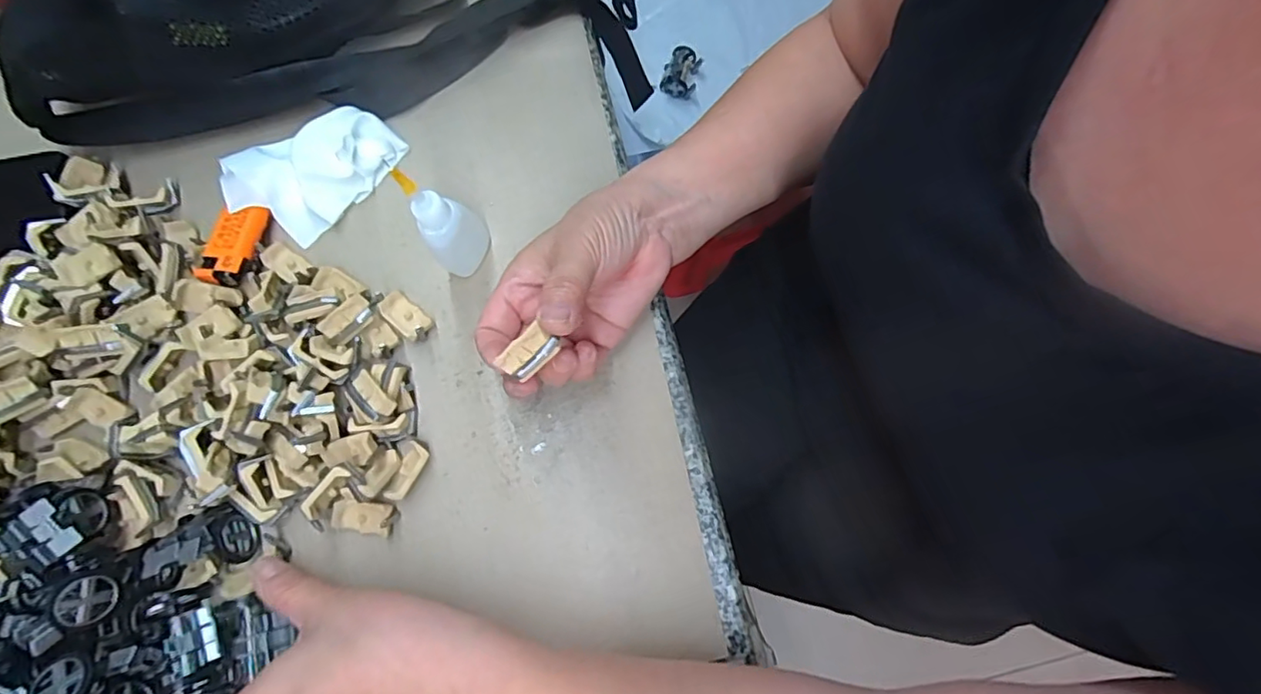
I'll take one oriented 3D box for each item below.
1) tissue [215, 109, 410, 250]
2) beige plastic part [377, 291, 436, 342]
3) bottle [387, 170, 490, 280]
[{"bbox_3d":[-0.202,-0.117,0.359,0.100,0.025,0.072,-44,79,-8],"label":"tissue"},{"bbox_3d":[-0.133,-0.018,0.339,0.032,0.010,0.017,40,81,10],"label":"beige plastic part"},{"bbox_3d":[-0.098,-0.065,0.312,0.027,0.083,0.024,-14,76,-2],"label":"bottle"}]

